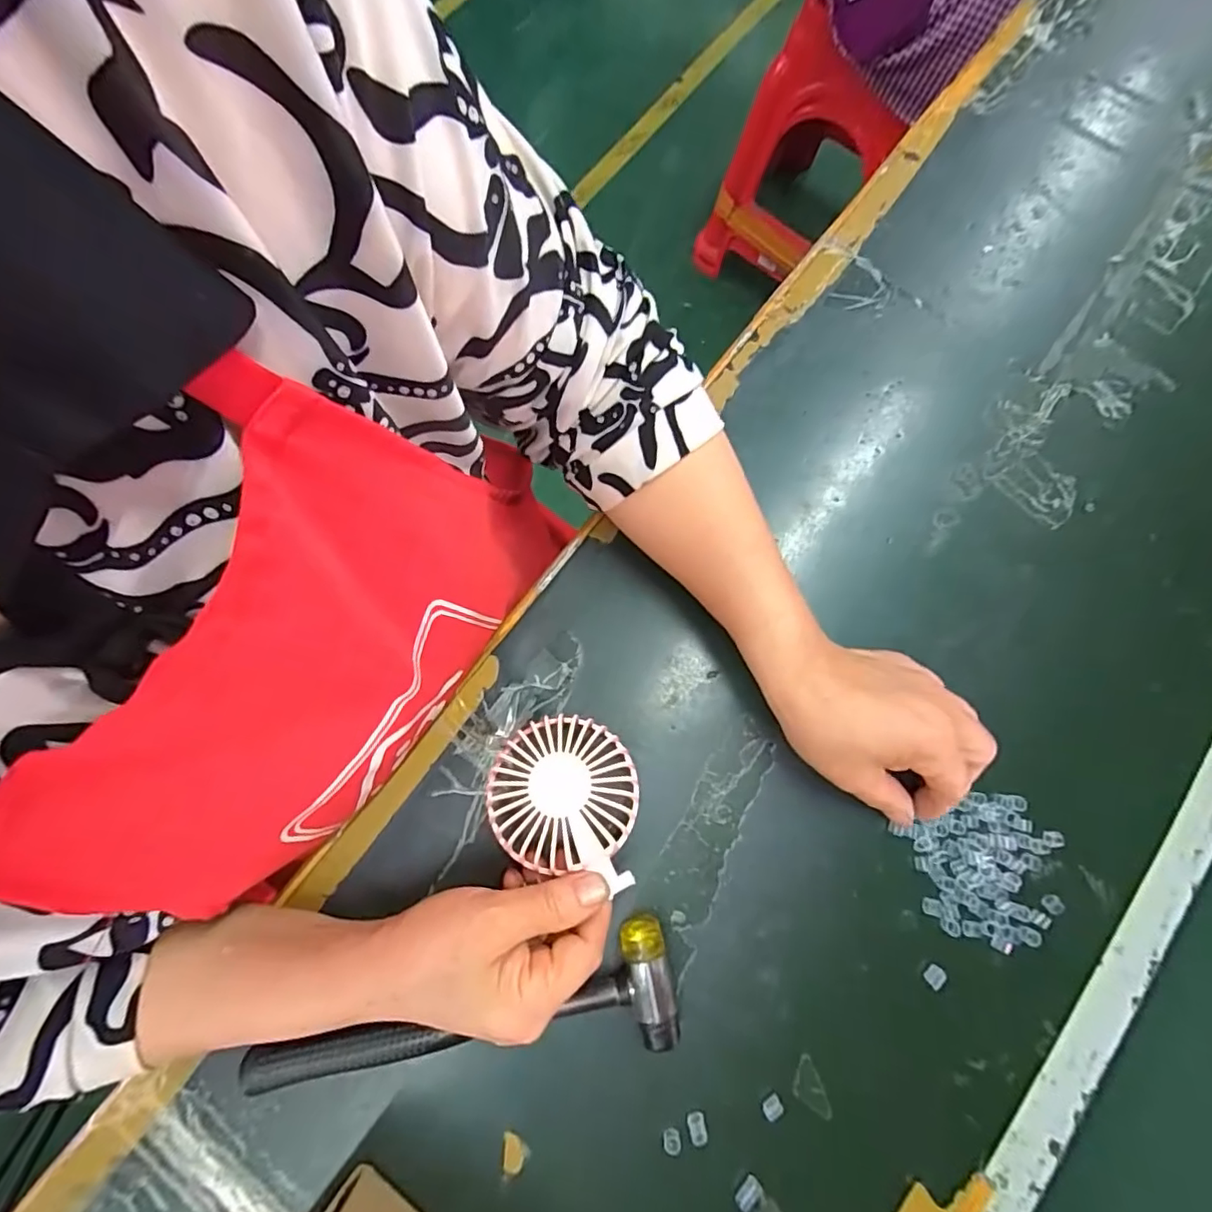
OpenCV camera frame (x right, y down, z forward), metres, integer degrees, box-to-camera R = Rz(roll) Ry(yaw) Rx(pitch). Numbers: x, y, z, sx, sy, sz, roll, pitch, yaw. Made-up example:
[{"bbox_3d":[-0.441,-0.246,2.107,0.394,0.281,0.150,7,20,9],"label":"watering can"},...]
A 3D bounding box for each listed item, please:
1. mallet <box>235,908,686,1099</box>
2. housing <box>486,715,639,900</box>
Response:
[{"bbox_3d":[-0.080,0.223,0.315,0.235,0.025,0.060,-6,78,-1],"label":"mallet"},{"bbox_3d":[-0.024,0.107,0.316,0.082,0.019,0.082,10,78,3],"label":"housing"}]

